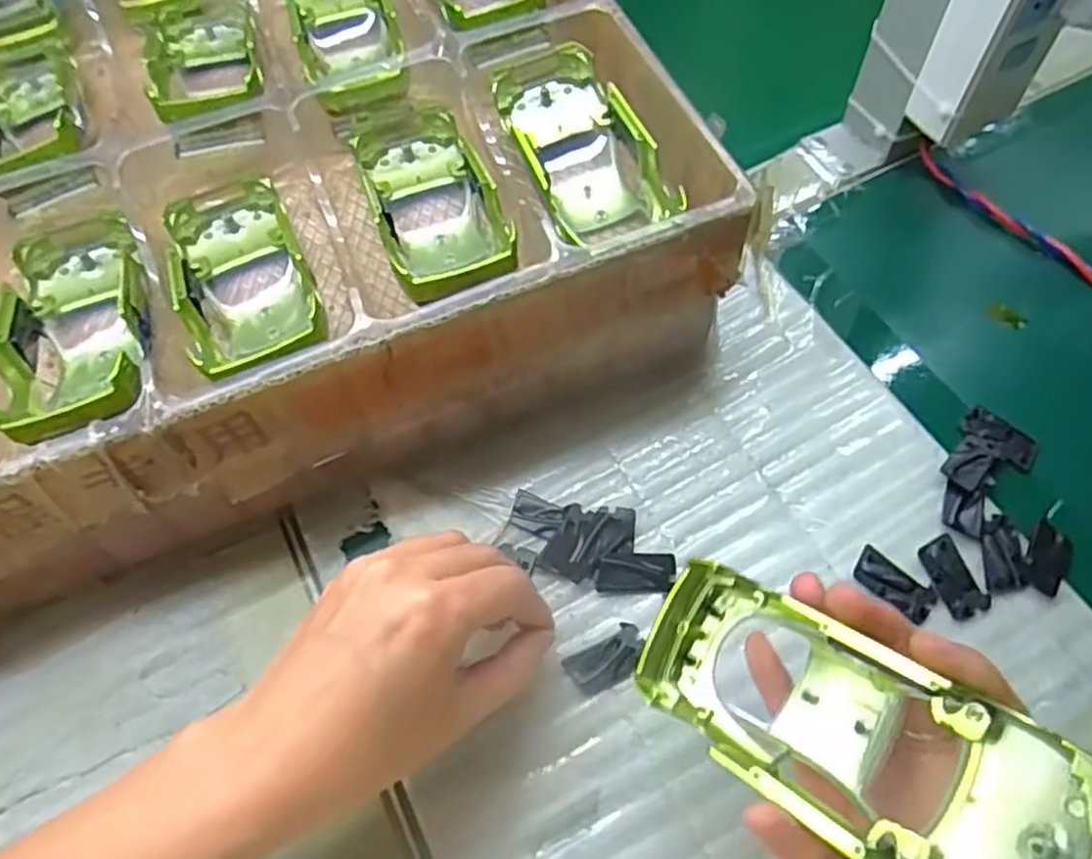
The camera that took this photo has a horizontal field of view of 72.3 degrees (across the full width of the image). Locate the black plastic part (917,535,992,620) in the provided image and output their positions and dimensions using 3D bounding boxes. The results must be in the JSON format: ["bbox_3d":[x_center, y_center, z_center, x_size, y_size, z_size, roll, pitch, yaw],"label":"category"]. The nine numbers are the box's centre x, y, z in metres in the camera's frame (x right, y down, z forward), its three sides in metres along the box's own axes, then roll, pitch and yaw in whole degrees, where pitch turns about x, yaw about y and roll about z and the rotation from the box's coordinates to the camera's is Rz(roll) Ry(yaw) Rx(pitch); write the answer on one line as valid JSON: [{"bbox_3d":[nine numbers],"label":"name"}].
[{"bbox_3d":[0.171,0.061,0.312,0.017,0.004,0.034,-18,62,-6],"label":"black plastic part"}]

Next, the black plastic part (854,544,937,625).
[{"bbox_3d":[0.146,0.065,0.314,0.034,0.004,0.017,39,71,21],"label":"black plastic part"}]

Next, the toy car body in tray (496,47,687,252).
[{"bbox_3d":[0.016,-0.132,0.351,0.051,0.035,0.111,-21,63,-7],"label":"toy car body in tray"}]

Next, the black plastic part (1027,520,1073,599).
[{"bbox_3d":[0.214,0.053,0.315,0.017,0.004,0.034,26,67,17],"label":"black plastic part"}]

